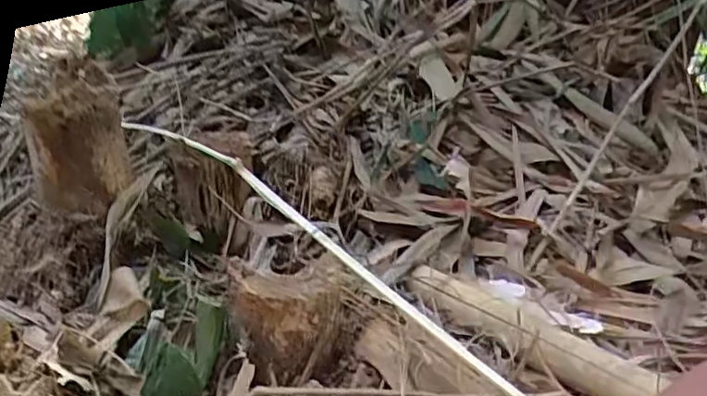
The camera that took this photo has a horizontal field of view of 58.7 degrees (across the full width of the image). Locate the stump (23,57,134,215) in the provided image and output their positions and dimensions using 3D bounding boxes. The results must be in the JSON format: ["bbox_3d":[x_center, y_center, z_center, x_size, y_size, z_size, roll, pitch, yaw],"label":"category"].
[{"bbox_3d":[-0.357,-0.078,0.811,0.114,0.172,0.100,-11,26,-23],"label":"stump"}]

